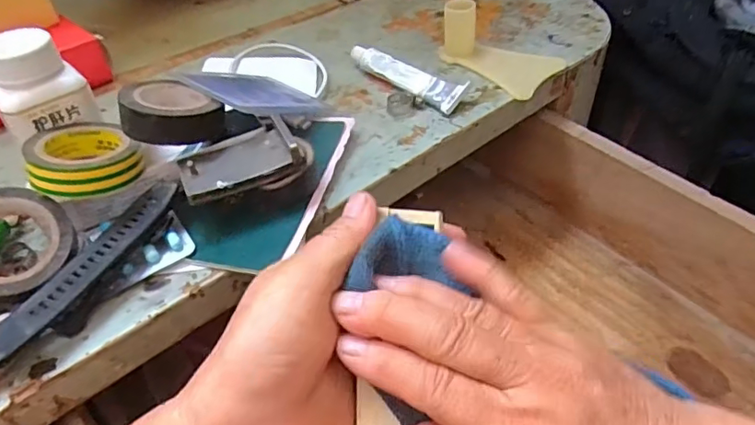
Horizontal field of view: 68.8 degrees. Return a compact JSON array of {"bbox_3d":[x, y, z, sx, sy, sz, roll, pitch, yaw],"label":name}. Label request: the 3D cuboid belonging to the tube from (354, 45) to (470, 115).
[{"bbox_3d":[0.019,-0.102,0.417,0.103,0.019,0.024,28,51,28],"label":"tube"}]

